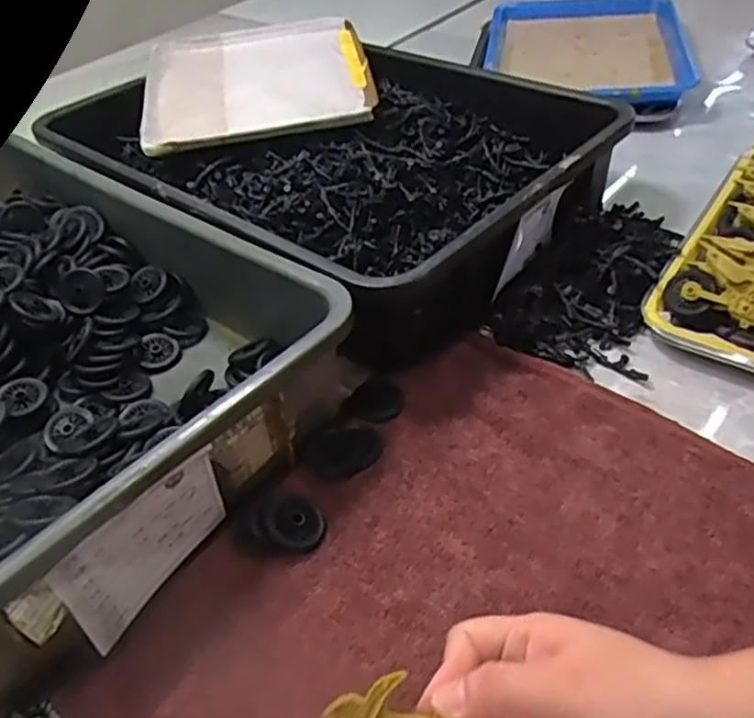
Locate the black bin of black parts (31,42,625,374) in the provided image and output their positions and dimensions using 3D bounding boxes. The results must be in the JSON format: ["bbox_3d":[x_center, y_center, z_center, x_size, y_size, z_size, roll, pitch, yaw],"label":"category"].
[{"bbox_3d":[-0.072,-0.213,0.718,0.550,0.093,0.357,30,53,32],"label":"black bin of black parts"}]

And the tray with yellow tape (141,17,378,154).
[{"bbox_3d":[-0.133,-0.318,0.780,0.240,0.032,0.276,-9,43,-4],"label":"tray with yellow tape"}]

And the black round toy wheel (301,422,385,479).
[{"bbox_3d":[-0.023,0.060,0.480,0.053,0.014,0.040,-13,43,-8],"label":"black round toy wheel"}]

